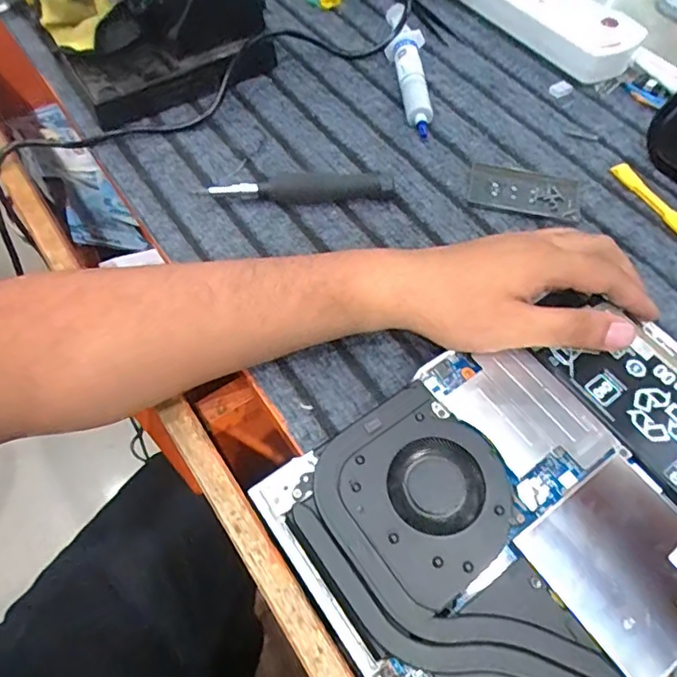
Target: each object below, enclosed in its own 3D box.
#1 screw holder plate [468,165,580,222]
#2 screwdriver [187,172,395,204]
[{"bbox_3d":[0.138,-0.109,0.408,0.079,0.005,0.040,11,60,5],"label":"screw holder plate"},{"bbox_3d":[-0.029,-0.108,0.392,0.133,0.018,0.019,-2,59,-2],"label":"screwdriver"}]

